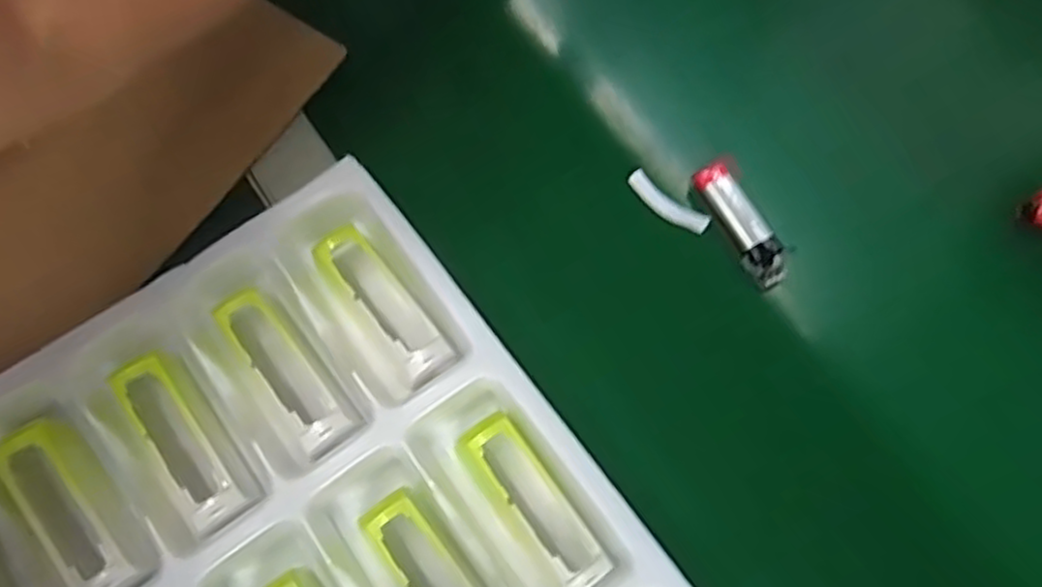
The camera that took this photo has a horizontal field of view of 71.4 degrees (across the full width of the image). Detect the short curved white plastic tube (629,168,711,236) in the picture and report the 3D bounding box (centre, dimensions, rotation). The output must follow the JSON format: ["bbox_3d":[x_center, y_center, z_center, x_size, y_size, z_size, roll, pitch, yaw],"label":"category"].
[{"bbox_3d":[0.075,-0.046,0.372,0.046,0.009,0.011,38,74,10],"label":"short curved white plastic tube"}]

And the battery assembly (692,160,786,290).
[{"bbox_3d":[0.110,-0.035,0.363,0.018,0.013,0.066,-29,75,-11],"label":"battery assembly"}]

